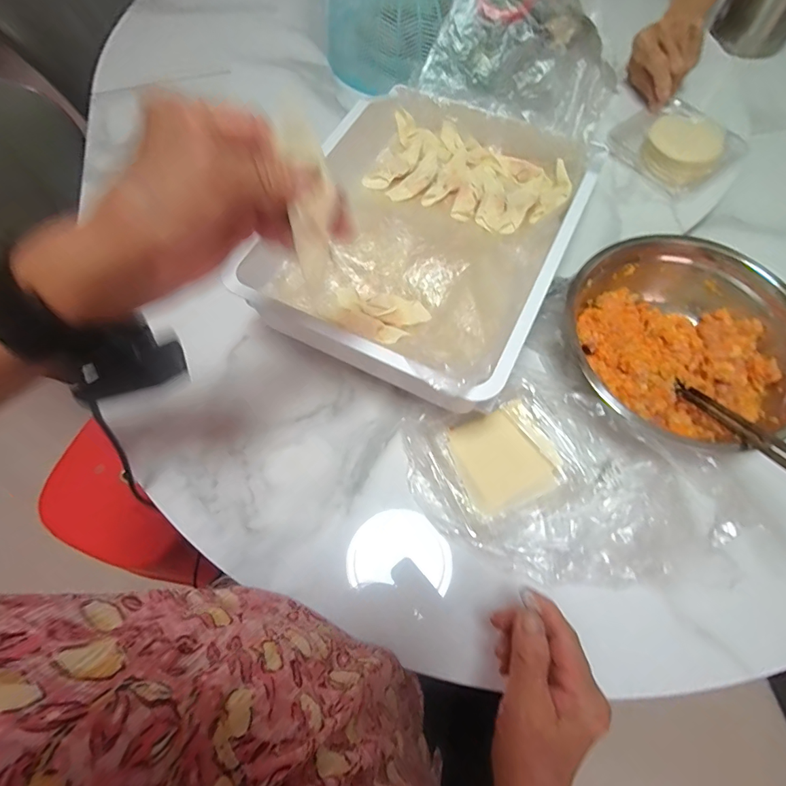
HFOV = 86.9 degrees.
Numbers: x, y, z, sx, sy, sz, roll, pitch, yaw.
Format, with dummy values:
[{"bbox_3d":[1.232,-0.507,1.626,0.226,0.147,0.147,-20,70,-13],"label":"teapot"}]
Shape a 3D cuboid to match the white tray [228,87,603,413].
[{"bbox_3d":[0.047,-0.174,0.442,0.259,0.070,0.359,26,71,11],"label":"white tray"}]

